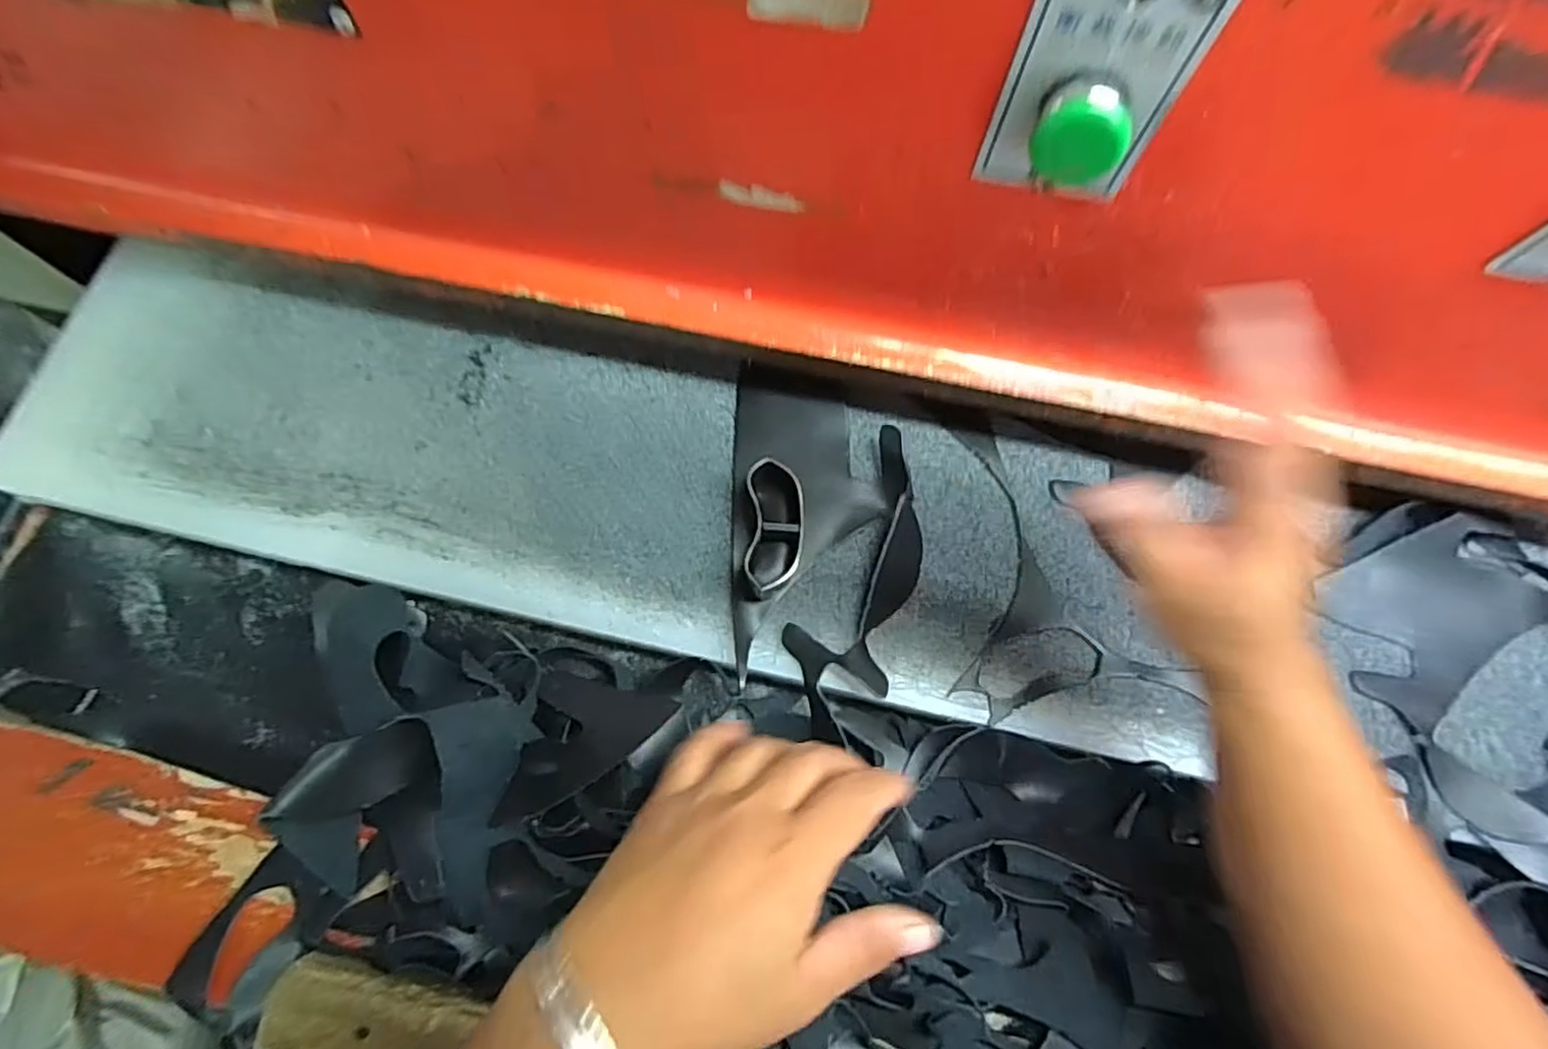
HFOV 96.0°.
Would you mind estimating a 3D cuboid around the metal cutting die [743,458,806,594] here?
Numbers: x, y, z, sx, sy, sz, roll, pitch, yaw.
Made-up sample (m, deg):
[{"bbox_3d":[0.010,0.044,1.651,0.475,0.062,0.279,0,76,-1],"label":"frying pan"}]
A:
[{"bbox_3d":[0.002,0.001,0.436,0.037,0.036,0.076,2,71,-1],"label":"metal cutting die"}]

